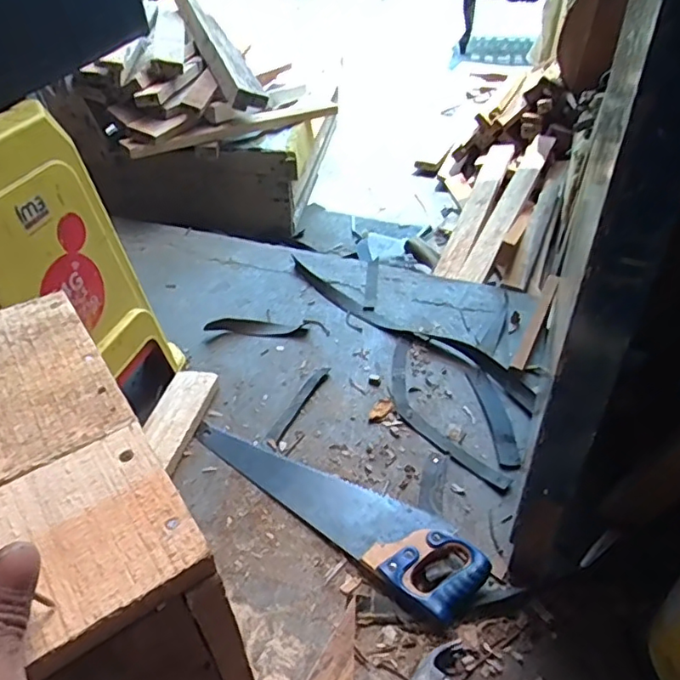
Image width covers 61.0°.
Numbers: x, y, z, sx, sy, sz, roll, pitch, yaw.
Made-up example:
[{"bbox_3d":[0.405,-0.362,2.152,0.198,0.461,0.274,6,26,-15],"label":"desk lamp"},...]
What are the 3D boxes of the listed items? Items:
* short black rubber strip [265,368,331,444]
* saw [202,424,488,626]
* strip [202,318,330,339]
[{"bbox_3d":[-0.070,0.106,0.978,0.027,0.013,0.180,20,46,22],"label":"short black rubber strip"},{"bbox_3d":[-0.021,0.217,0.830,0.481,0.044,0.112,27,49,28],"label":"saw"},{"bbox_3d":[-0.141,-0.025,1.135,0.235,0.013,0.053,3,42,5],"label":"strip"}]

